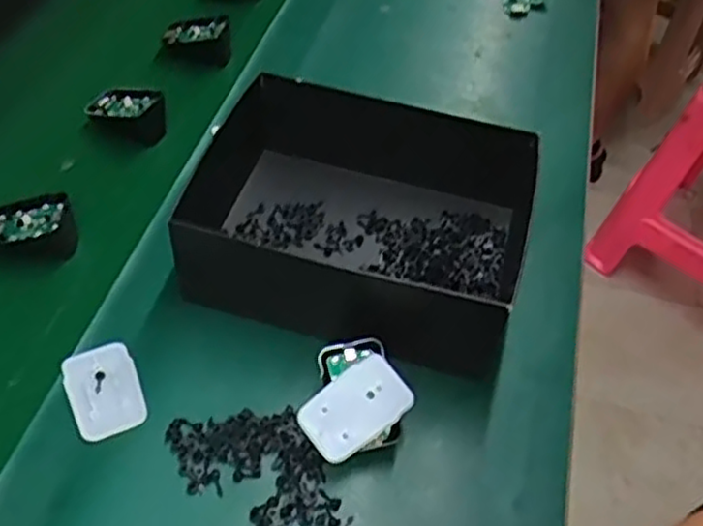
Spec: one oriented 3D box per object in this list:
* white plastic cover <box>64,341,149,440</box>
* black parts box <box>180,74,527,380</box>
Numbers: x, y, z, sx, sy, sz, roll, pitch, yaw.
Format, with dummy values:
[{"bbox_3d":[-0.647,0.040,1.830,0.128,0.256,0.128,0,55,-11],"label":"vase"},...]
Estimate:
[{"bbox_3d":[-0.164,0.084,0.489,0.044,0.004,0.069,-19,54,-21],"label":"white plastic cover"},{"bbox_3d":[0.004,-0.037,0.559,0.249,0.078,0.195,16,50,7],"label":"black parts box"}]

